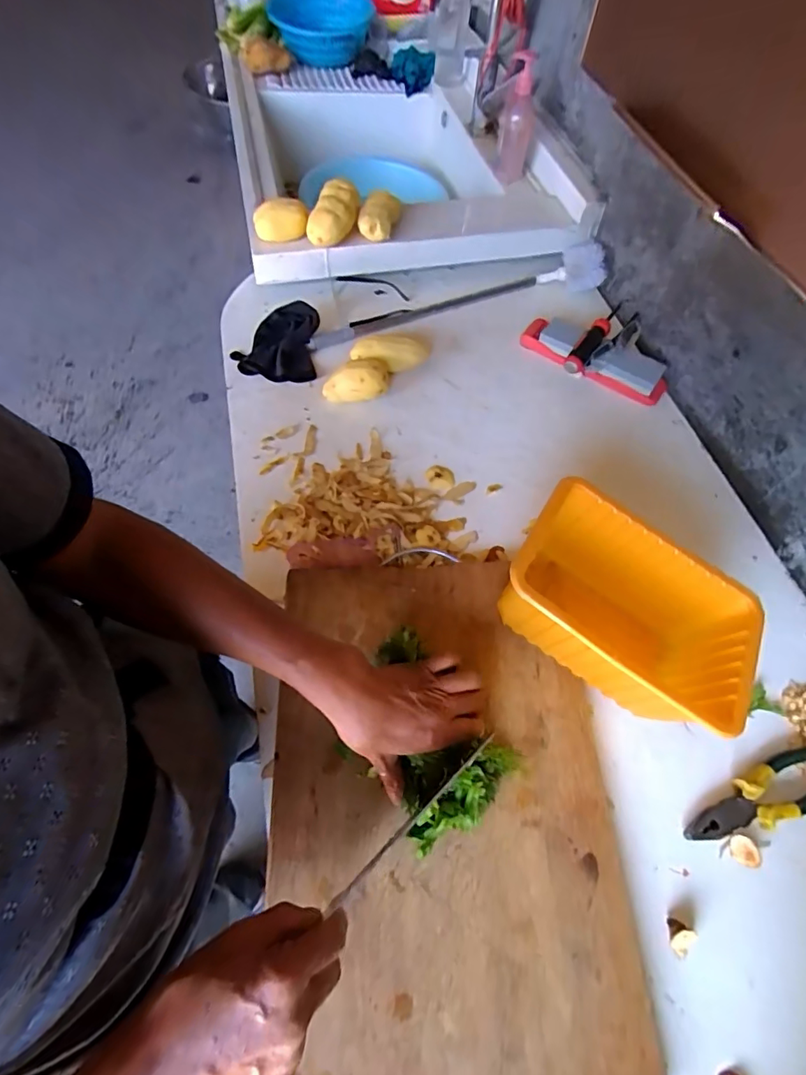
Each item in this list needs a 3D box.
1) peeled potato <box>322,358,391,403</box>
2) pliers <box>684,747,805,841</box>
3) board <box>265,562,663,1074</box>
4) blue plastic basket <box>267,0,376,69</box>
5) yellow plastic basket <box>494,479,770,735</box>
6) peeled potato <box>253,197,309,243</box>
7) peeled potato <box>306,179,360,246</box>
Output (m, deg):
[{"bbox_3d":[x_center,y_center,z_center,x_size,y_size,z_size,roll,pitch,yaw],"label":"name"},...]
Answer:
[{"bbox_3d":[-0.069,-0.243,0.767,0.097,0.050,0.067,9,61,3],"label":"peeled potato"},{"bbox_3d":[0.378,0.269,0.515,0.191,0.020,0.052,-20,63,-13],"label":"pliers"},{"bbox_3d":[0.038,0.251,0.495,0.327,0.032,0.496,-2,61,-3],"label":"board"},{"bbox_3d":[-0.213,-1.348,1.294,0.269,0.077,0.320,3,60,0],"label":"blue plastic basket"},{"bbox_3d":[0.237,0.081,0.540,0.242,0.149,0.165,29,64,14],"label":"yellow plastic basket"},{"bbox_3d":[-0.202,-0.525,0.823,0.089,0.045,0.050,-10,61,-8],"label":"peeled potato"},{"bbox_3d":[-0.114,-0.535,0.836,0.065,0.056,0.111,20,84,-6],"label":"peeled potato"}]

